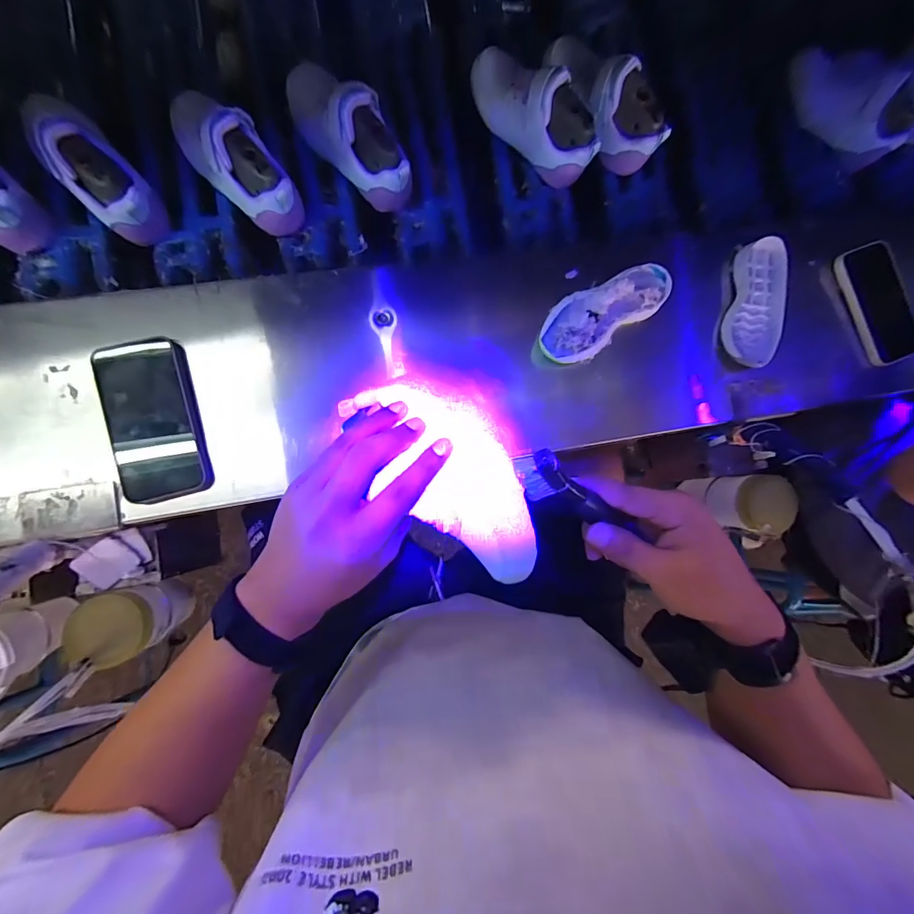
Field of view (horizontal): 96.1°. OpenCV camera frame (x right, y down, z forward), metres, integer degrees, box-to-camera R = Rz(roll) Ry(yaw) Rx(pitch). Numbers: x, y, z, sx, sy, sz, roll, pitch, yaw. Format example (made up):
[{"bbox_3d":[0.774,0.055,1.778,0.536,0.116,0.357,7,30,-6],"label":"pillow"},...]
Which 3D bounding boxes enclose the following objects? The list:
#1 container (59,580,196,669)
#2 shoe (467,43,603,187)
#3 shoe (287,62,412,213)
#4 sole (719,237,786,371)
[{"bbox_3d":[-0.366,0.181,0.465,0.074,0.074,0.076,-16,92,-5],"label":"container"},{"bbox_3d":[0.093,-0.416,0.496,0.178,0.088,0.059,39,87,-5],"label":"shoe"},{"bbox_3d":[-0.127,-0.372,0.472,0.187,0.084,0.069,45,85,-1],"label":"shoe"},{"bbox_3d":[0.370,-0.186,0.502,0.071,0.021,0.157,15,89,-5],"label":"sole"}]

